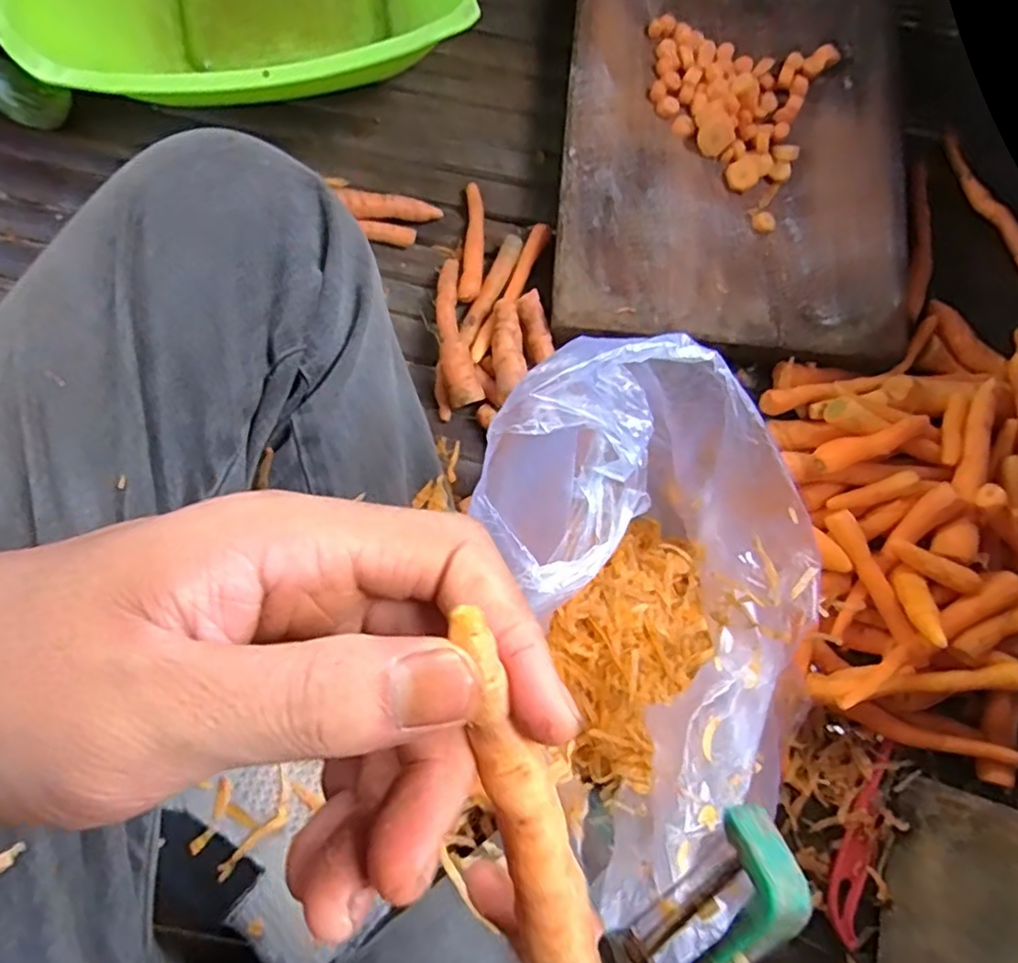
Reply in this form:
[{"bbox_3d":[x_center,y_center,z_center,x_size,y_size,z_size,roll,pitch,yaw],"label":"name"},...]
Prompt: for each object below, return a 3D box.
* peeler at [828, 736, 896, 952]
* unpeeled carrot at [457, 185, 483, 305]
[{"bbox_3d":[0.206,0.210,0.393,0.018,0.012,0.112,19,80,3],"label":"peeler"},{"bbox_3d":[-0.024,-0.159,0.447,0.015,0.016,0.085,3,79,0],"label":"unpeeled carrot"}]

